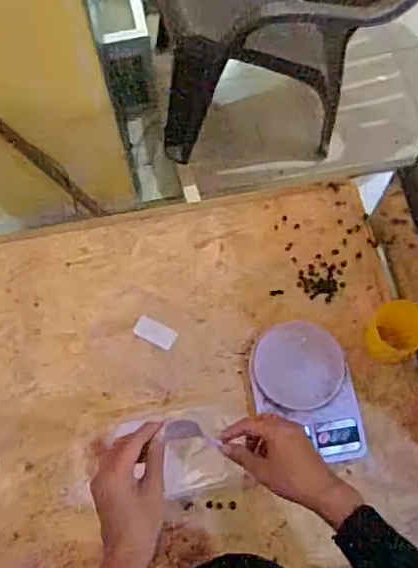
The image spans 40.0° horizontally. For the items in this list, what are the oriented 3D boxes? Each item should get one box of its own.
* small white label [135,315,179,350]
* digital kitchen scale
[{"bbox_3d":[-0.079,0.072,0.853,0.062,0.004,0.033,25,71,10],"label":"small white label"},{"bbox_3d":[0.132,0.152,0.802,0.131,0.035,0.194,-12,69,-4],"label":"digital kitchen scale"}]

